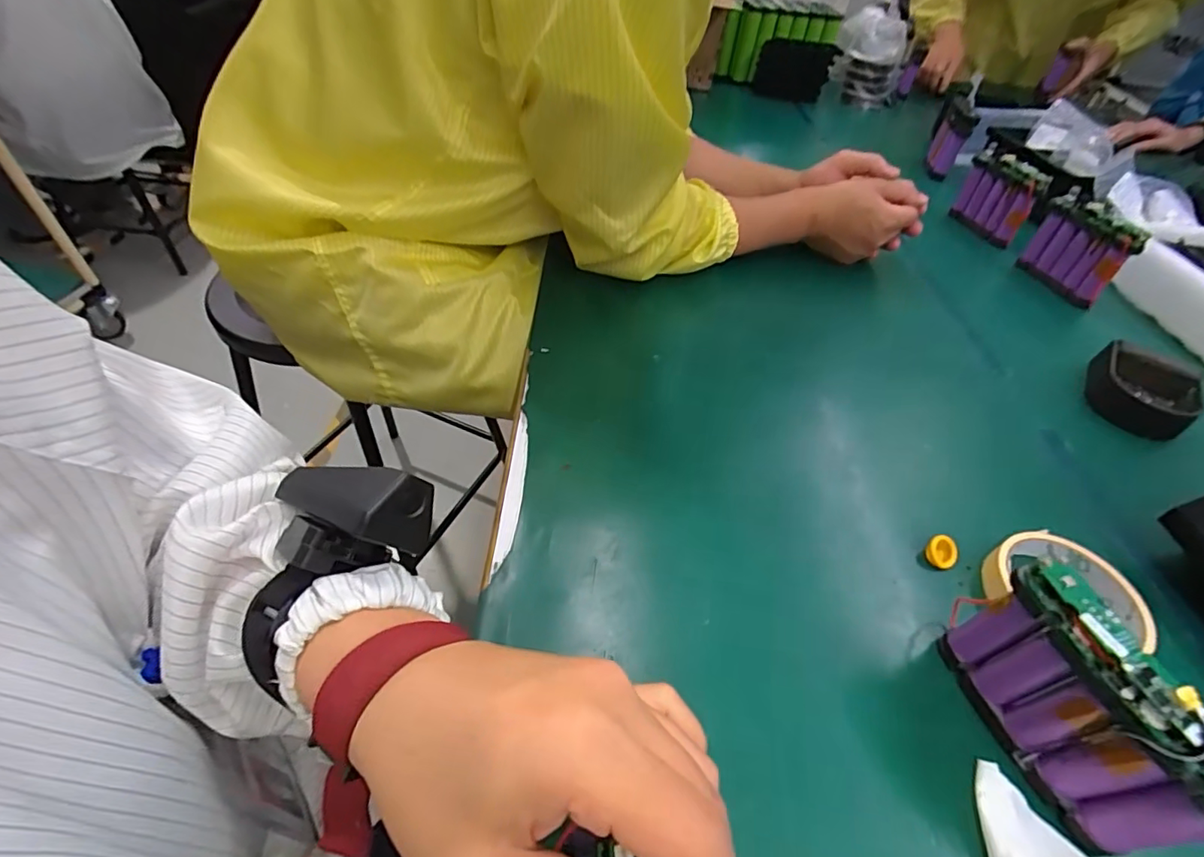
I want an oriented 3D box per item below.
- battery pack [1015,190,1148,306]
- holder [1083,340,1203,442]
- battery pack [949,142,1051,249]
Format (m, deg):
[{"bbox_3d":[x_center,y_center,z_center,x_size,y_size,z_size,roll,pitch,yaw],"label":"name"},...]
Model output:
[{"bbox_3d":[0.568,-0.217,0.636,0.026,0.093,0.114,-10,49,-16],"label":"battery pack"},{"bbox_3d":[0.508,-0.037,0.497,0.094,0.035,0.087,-28,56,-29],"label":"holder"},{"bbox_3d":[0.545,-0.321,0.735,0.027,0.096,0.119,-6,48,-12],"label":"battery pack"}]

